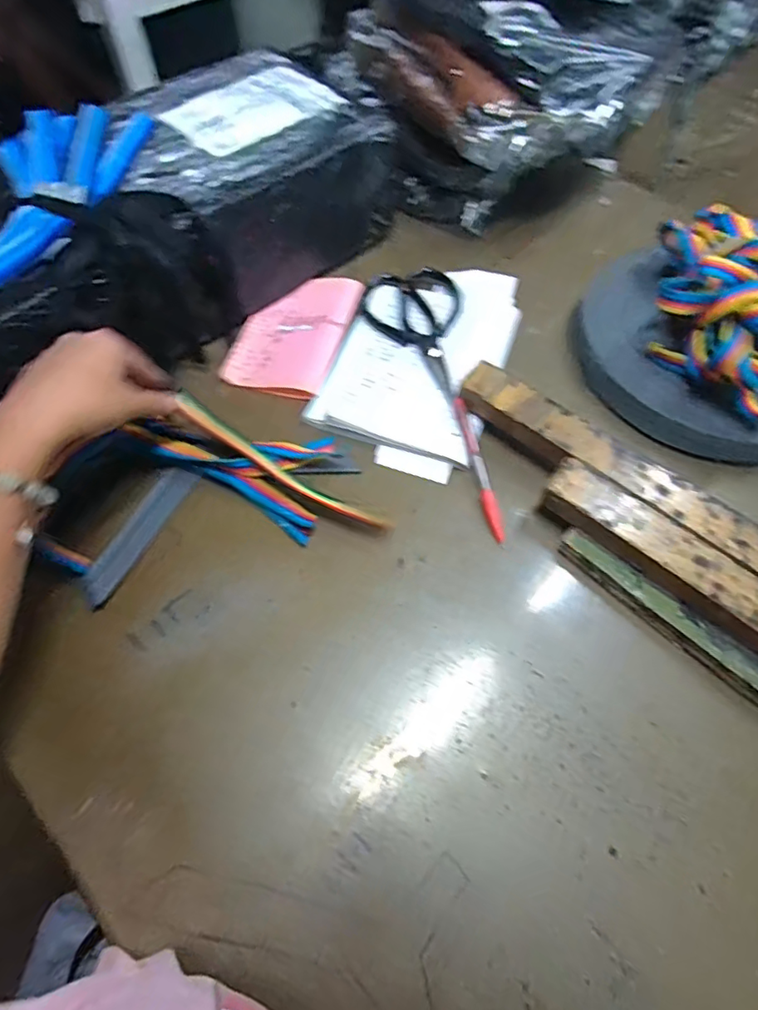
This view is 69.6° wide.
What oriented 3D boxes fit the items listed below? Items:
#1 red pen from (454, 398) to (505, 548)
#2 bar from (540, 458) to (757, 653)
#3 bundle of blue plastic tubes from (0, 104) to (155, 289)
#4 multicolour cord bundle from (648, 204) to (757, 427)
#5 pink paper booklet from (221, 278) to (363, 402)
[{"bbox_3d":[0.085,-0.032,0.457,0.014,0.012,0.138,-9,60,-5],"label":"red pen"},{"bbox_3d":[0.259,0.073,0.382,0.315,0.034,0.052,37,67,19],"label":"bar"},{"bbox_3d":[-0.285,-0.223,0.414,0.128,0.044,0.311,14,61,8],"label":"bundle of blue plastic tubes"},{"bbox_3d":[0.292,-0.180,0.478,0.096,0.081,0.216,11,63,6],"label":"multicolour cord bundle"},{"bbox_3d":[-0.083,-0.176,0.541,0.099,0.019,0.166,14,61,8],"label":"pink paper booklet"}]

